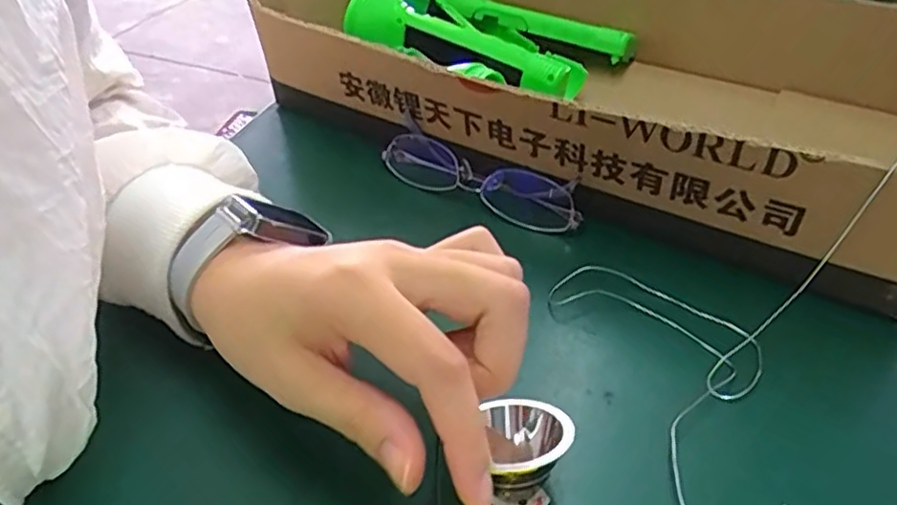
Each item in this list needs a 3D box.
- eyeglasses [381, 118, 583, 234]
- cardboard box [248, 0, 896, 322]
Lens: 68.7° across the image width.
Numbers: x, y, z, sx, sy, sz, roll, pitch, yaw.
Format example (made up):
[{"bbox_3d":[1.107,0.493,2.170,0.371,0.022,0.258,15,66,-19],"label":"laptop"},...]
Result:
[{"bbox_3d":[0.016,-0.042,0.378,0.126,0.029,0.022,23,44,25],"label":"eyeglasses"},{"bbox_3d":[0.103,-0.118,0.428,0.408,0.079,0.242,25,45,27],"label":"cardboard box"}]

